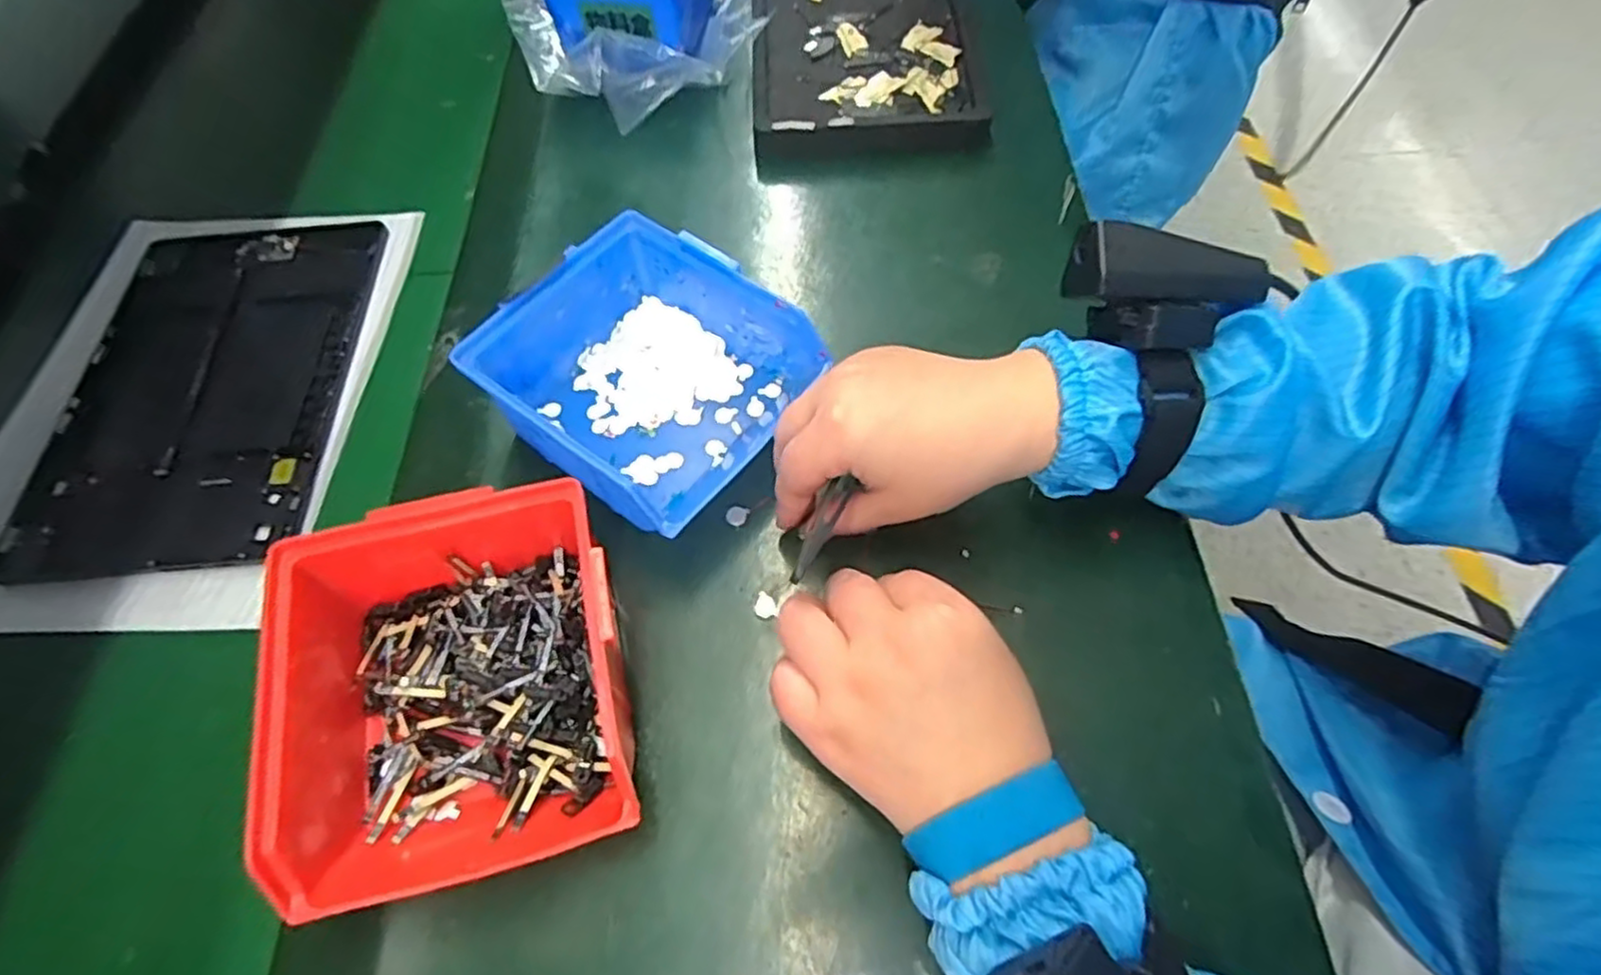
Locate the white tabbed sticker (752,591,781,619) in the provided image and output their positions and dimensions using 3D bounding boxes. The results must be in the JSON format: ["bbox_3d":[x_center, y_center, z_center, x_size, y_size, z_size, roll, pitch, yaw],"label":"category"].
[{"bbox_3d":[-0.016,0.054,0.333,0.013,0.004,0.010,38,71,20],"label":"white tabbed sticker"}]

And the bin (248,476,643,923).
[{"bbox_3d":[-0.138,0.078,0.288,0.140,0.069,0.140,-19,61,-5],"label":"bin"}]

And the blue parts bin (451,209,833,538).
[{"bbox_3d":[-0.073,-0.059,0.363,0.128,0.061,0.132,38,70,23],"label":"blue parts bin"}]

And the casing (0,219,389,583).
[{"bbox_3d":[-0.333,-0.064,0.412,0.150,0.008,0.232,-5,60,3],"label":"casing"}]

